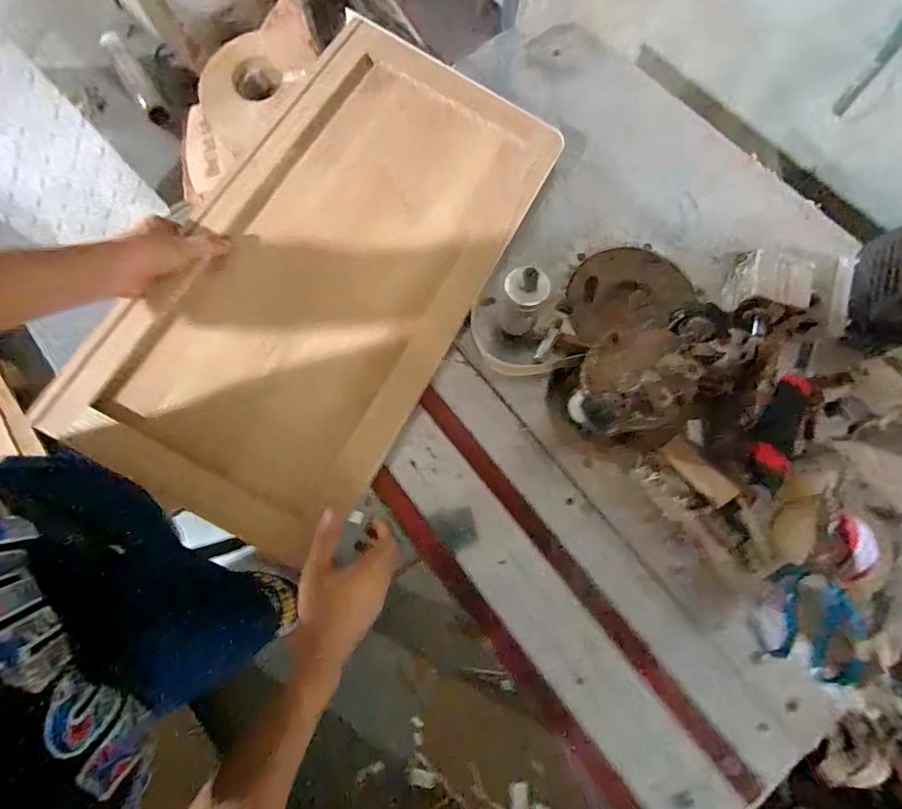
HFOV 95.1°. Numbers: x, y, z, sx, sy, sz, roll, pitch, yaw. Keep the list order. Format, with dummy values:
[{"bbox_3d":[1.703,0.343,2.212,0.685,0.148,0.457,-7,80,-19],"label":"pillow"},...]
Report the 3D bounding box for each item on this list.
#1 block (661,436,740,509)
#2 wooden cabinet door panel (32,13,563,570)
[{"bbox_3d":[0.319,0.087,0.534,0.036,0.005,0.095,-34,65,-10],"label":"block"},{"bbox_3d":[-0.160,-0.202,0.589,0.378,0.039,0.737,29,76,0],"label":"wooden cabinet door panel"}]

